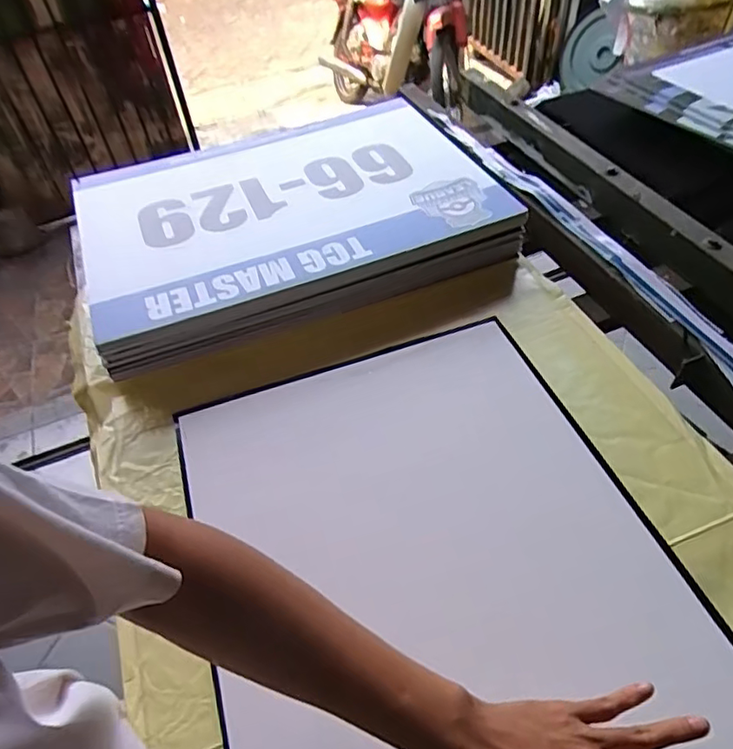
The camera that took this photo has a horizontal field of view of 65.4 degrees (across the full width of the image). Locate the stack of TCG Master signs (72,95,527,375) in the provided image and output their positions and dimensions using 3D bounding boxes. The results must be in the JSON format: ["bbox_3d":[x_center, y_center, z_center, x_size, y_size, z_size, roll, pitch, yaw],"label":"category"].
[{"bbox_3d":[-0.107,-0.247,0.892,0.647,0.098,0.432,-19,50,-11],"label":"stack of TCG Master signs"}]

